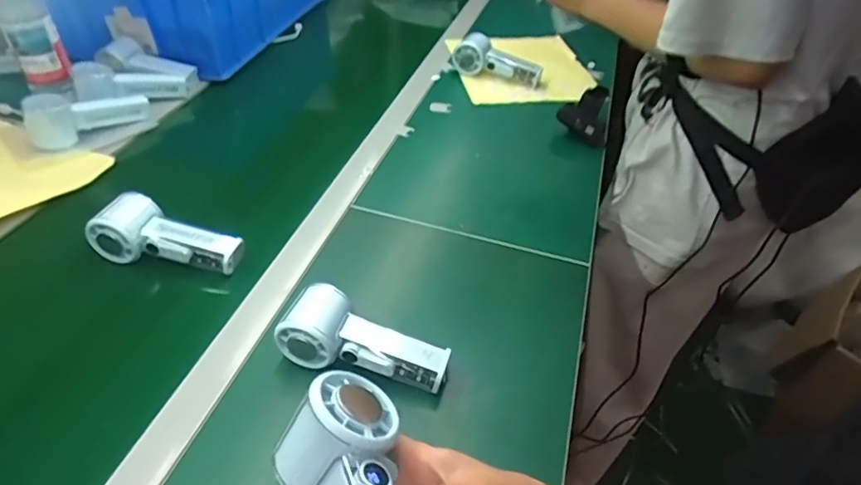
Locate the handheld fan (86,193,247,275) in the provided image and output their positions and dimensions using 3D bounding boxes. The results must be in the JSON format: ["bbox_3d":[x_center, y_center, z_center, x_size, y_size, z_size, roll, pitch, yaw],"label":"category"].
[{"bbox_3d":[-0.279,-0.010,0.596,0.150,0.056,0.055,8,42,6],"label":"handheld fan"}]

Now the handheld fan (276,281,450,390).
[{"bbox_3d":[-0.059,0.092,0.508,0.147,0.046,0.054,21,43,0],"label":"handheld fan"}]

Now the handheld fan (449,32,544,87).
[{"bbox_3d":[0.114,-0.307,0.955,0.151,0.060,0.055,17,42,-5],"label":"handheld fan"}]

